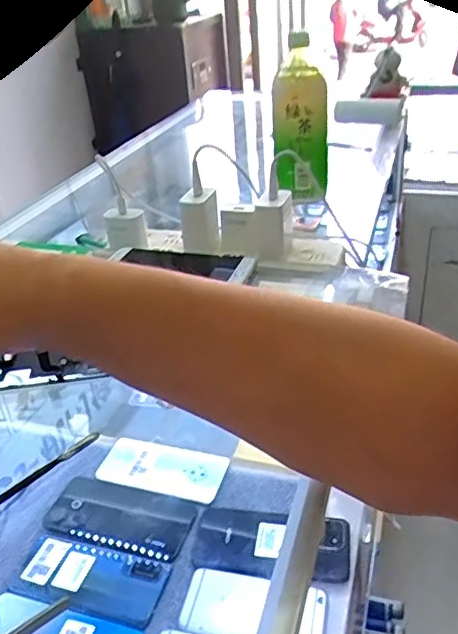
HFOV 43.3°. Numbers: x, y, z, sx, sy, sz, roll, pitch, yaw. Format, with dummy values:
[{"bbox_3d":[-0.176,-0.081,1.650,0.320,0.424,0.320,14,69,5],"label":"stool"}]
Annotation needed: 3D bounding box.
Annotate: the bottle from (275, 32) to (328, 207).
[{"bbox_3d":[0.094,-0.254,0.747,0.068,0.201,0.079,-2,32,5],"label":"bottle"}]

